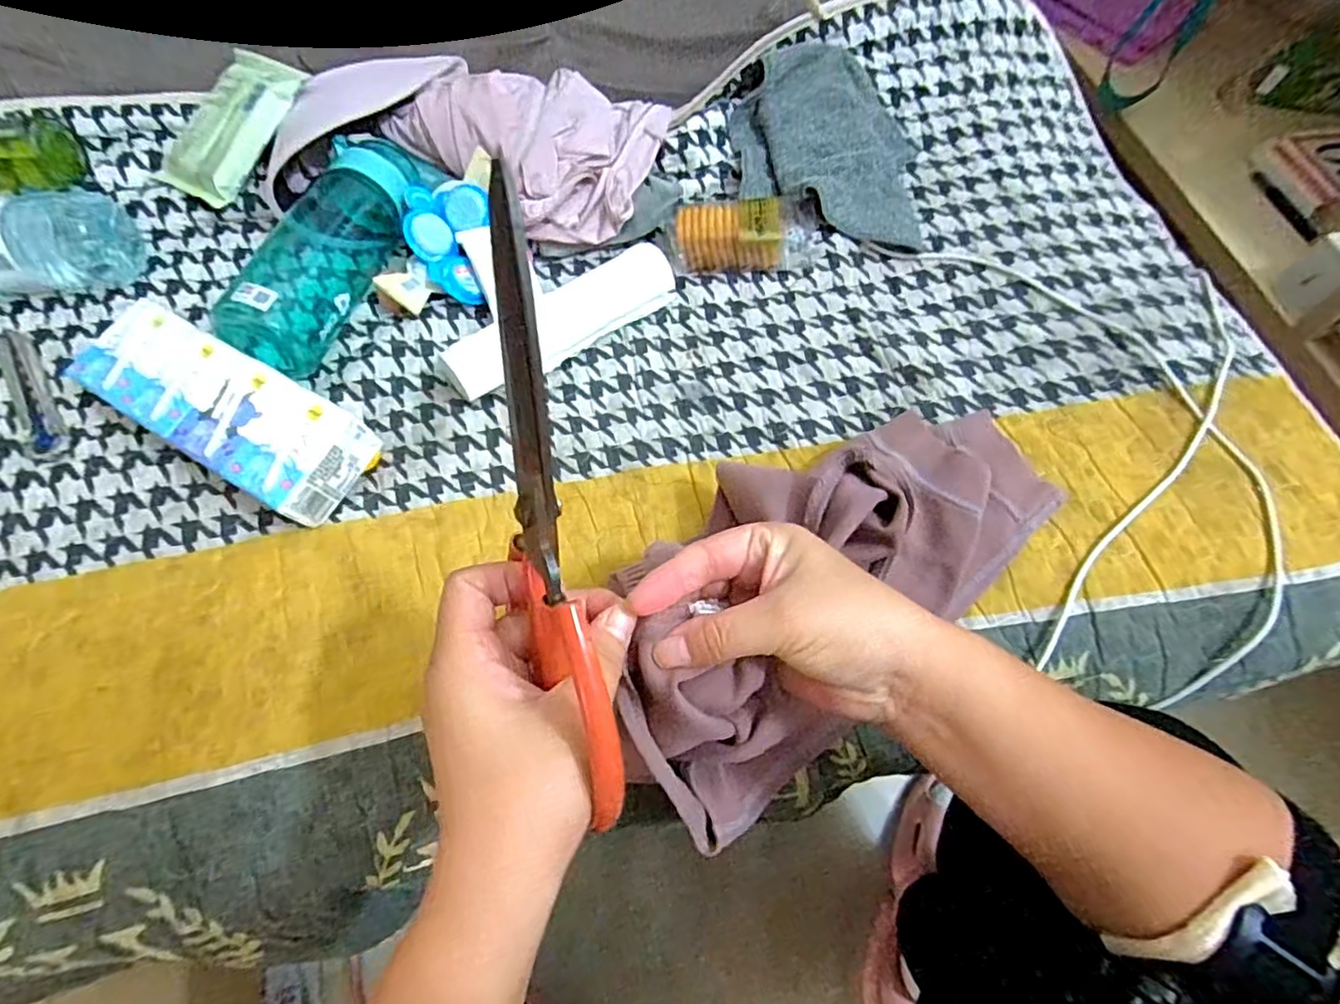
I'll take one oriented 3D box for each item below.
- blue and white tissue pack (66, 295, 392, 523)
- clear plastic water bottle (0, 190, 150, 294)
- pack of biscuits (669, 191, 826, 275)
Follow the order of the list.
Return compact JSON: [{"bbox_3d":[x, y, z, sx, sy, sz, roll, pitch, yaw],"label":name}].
[{"bbox_3d":[-0.300,-0.064,0.414,0.209,0.043,0.072,28,67,12],"label":"blue and white tissue pack"},{"bbox_3d":[-0.532,-0.188,0.464,0.229,0.059,0.071,-4,65,-3],"label":"clear plastic water bottle"},{"bbox_3d":[0.064,-0.220,0.518,0.129,0.043,0.051,-8,65,-4],"label":"pack of biscuits"}]

